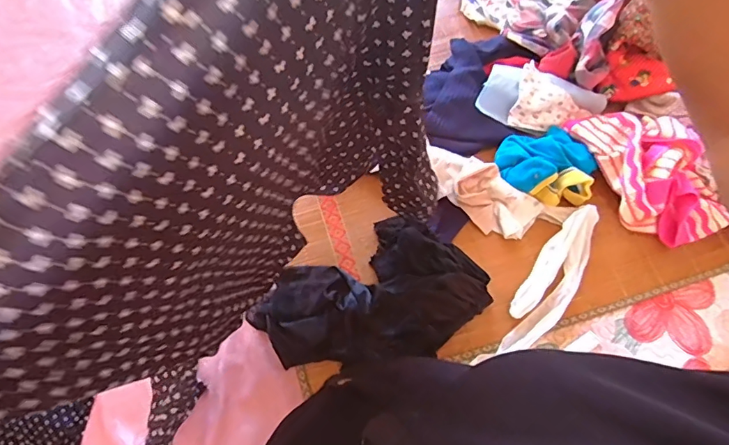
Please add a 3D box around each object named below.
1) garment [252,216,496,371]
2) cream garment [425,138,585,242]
[{"bbox_3d":[0.012,0.131,0.768,0.364,0.064,0.248,-26,68,-11],"label":"garment"},{"bbox_3d":[0.222,-0.050,0.833,0.274,0.053,0.113,28,69,12],"label":"cream garment"}]

